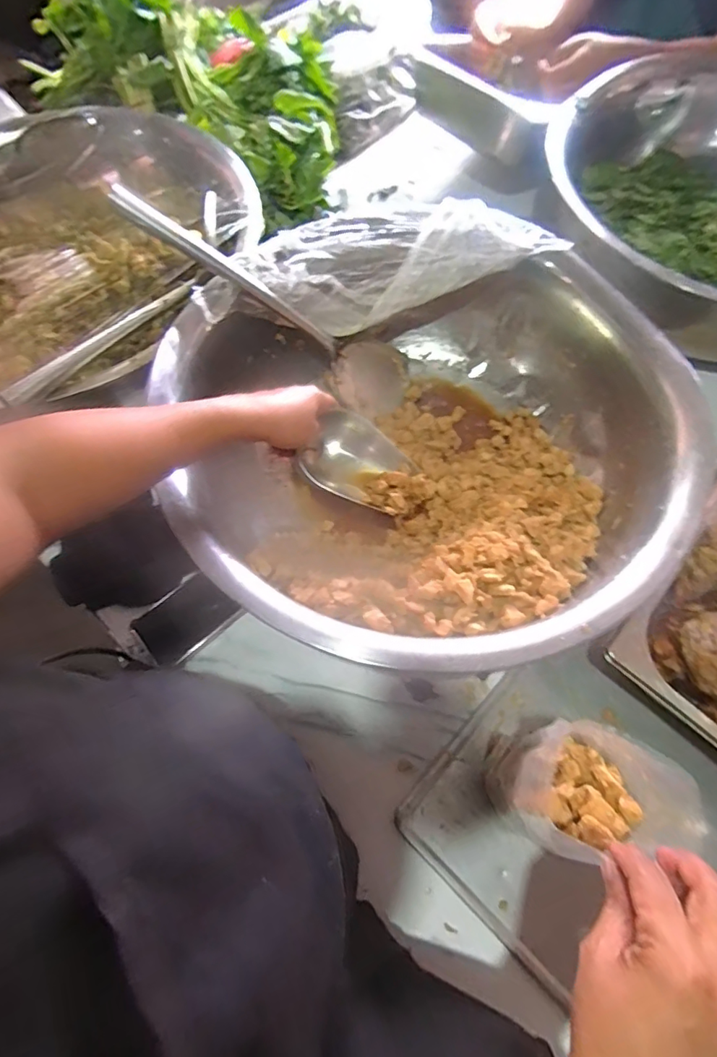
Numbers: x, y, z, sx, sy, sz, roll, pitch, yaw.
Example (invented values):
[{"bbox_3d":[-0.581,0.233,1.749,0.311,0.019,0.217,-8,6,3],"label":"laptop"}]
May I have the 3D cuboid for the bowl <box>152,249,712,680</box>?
[{"bbox_3d":[0.073,-0.082,0.593,0.510,0.176,0.479,0,66,0],"label":"bowl"}]

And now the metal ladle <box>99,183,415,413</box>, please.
[{"bbox_3d":[-0.088,-0.259,0.631,0.391,0.046,0.106,29,61,-34],"label":"metal ladle"}]

